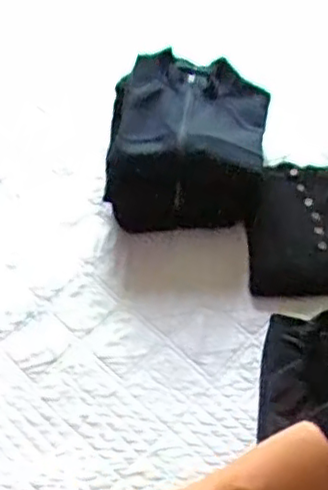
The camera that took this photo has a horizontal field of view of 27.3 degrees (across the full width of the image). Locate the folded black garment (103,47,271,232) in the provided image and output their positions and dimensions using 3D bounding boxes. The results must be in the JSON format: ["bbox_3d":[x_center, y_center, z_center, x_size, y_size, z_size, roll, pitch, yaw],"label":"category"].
[{"bbox_3d":[0.043,-0.194,1.204,0.256,0.187,0.329,3,51,12],"label":"folded black garment"}]

